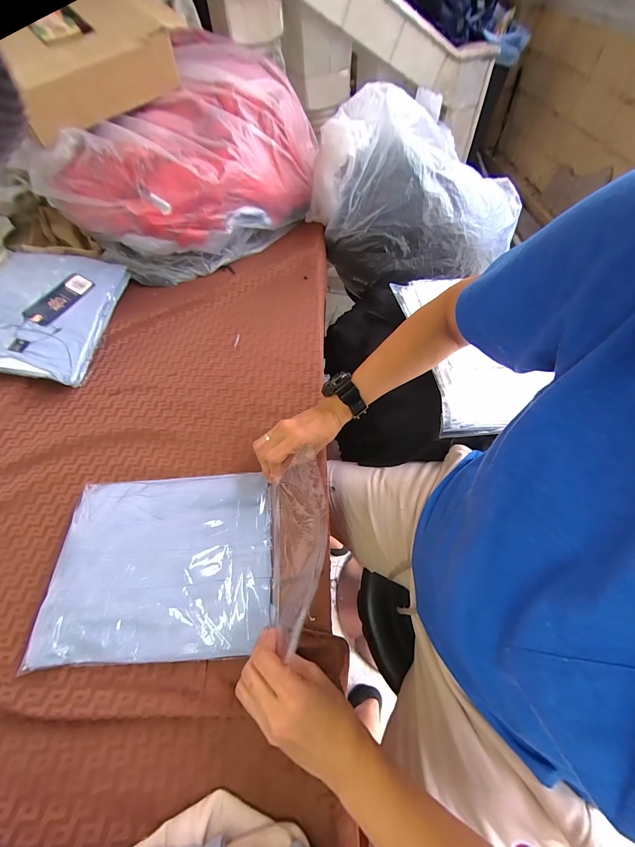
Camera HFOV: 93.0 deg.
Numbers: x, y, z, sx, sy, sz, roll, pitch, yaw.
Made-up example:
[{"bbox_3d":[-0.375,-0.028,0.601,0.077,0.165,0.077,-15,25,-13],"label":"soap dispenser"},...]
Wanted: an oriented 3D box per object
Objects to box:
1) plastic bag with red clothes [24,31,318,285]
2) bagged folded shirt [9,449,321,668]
[{"bbox_3d":[-0.216,-0.513,0.630,0.261,0.272,0.506,29,66,19],"label":"plastic bag with red clothes"},{"bbox_3d":[-0.156,0.164,0.386,0.333,0.031,0.215,-5,60,0],"label":"bagged folded shirt"}]

